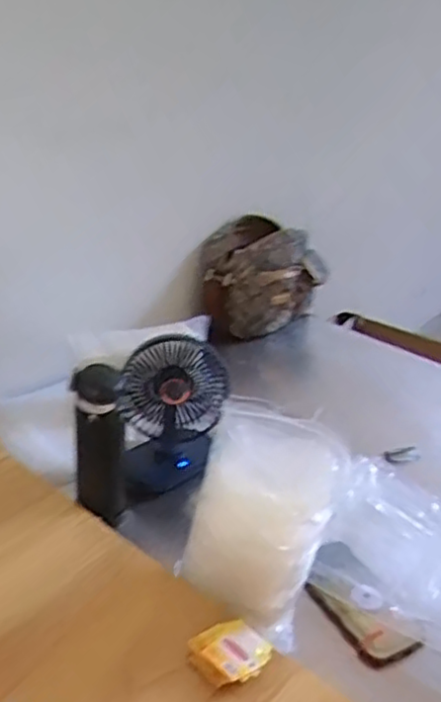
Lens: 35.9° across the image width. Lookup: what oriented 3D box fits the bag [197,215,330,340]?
[{"bbox_3d":[0.085,-0.151,1.409,0.203,0.179,0.247,18,31,24],"label":"bag"}]

